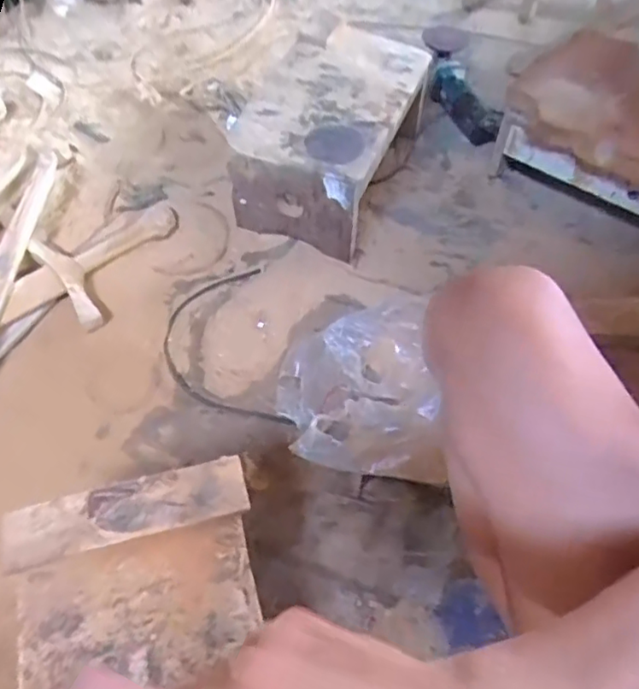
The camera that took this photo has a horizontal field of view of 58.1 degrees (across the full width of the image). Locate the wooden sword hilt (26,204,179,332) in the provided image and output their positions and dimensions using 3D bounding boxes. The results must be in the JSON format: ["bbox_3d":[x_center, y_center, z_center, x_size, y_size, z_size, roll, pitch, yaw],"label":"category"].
[{"bbox_3d":[-0.327,-0.149,0.958,0.227,0.055,0.190,-34,63,-22],"label":"wooden sword hilt"}]

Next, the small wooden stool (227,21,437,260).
[{"bbox_3d":[0.023,-0.369,1.036,0.239,0.198,0.384,18,57,12],"label":"small wooden stool"}]

